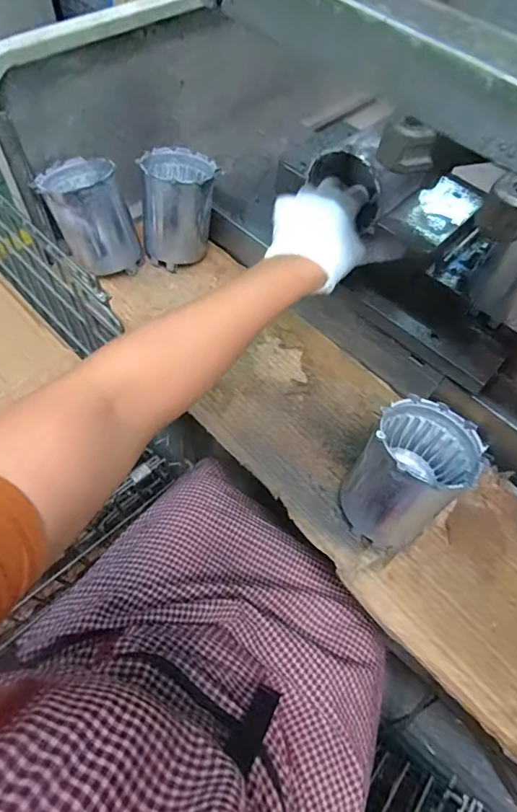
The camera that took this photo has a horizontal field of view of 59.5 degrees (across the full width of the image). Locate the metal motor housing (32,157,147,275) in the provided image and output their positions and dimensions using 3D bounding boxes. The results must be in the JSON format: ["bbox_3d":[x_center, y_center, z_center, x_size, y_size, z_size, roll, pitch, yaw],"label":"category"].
[{"bbox_3d":[-0.210,-0.233,0.587,0.094,0.138,0.092,-9,46,-1],"label":"metal motor housing"}]

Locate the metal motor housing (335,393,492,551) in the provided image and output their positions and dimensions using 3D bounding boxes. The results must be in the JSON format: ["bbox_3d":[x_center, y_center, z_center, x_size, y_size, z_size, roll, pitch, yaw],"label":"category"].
[{"bbox_3d":[0.142,0.065,0.439,0.119,0.116,0.101,-34,69,-20],"label":"metal motor housing"}]

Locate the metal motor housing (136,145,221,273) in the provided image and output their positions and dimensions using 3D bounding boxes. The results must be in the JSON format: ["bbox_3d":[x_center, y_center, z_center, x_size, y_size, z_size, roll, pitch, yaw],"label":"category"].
[{"bbox_3d":[-0.107,-0.259,0.613,0.090,0.136,0.091,6,50,-7],"label":"metal motor housing"}]

